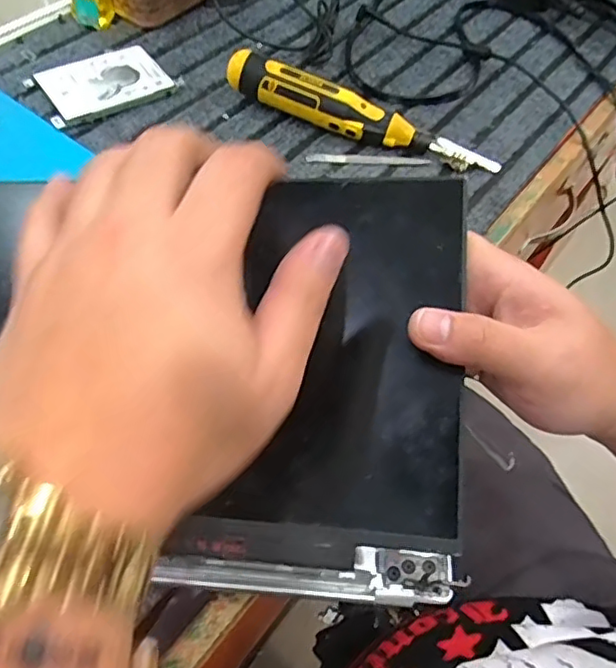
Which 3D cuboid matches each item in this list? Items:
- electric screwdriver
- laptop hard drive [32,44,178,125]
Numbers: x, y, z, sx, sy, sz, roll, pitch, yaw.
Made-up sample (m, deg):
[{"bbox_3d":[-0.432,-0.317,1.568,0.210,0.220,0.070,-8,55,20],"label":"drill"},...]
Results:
[{"bbox_3d":[0.042,-0.180,0.493,0.228,0.037,0.029,22,58,9],"label":"electric screwdriver"},{"bbox_3d":[-0.173,-0.215,0.511,0.097,0.010,0.074,-30,65,-22],"label":"laptop hard drive"}]

